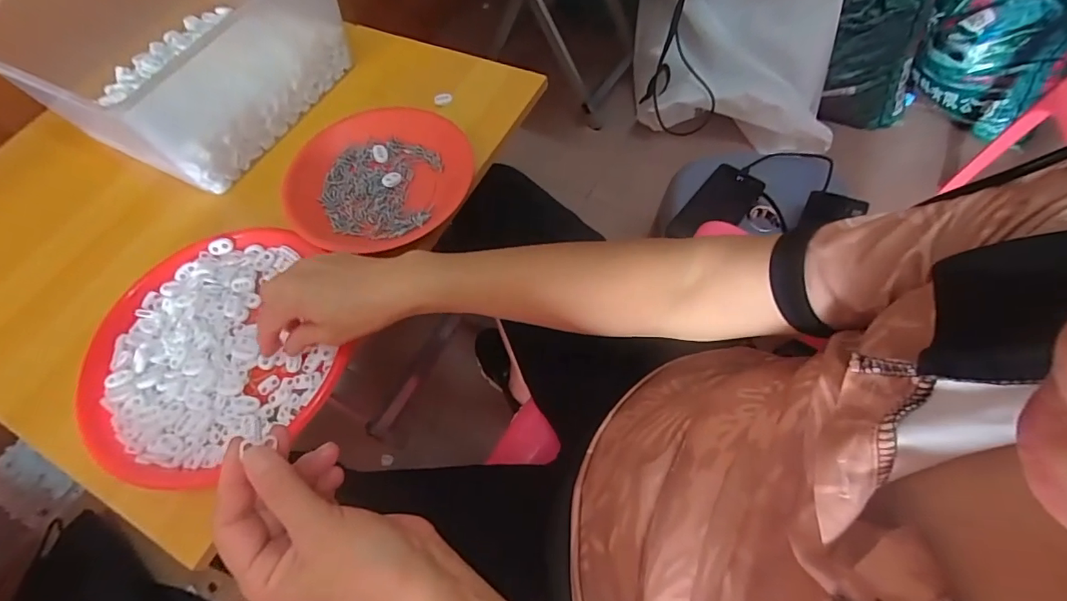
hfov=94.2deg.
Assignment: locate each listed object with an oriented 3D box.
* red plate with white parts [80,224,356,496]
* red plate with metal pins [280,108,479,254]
[{"bbox_3d":[-0.286,0.040,0.443,0.209,0.028,0.219,-1,65,2],"label":"red plate with white parts"},{"bbox_3d":[-0.164,-0.136,0.542,0.193,0.032,0.193,-2,63,4],"label":"red plate with metal pins"}]

